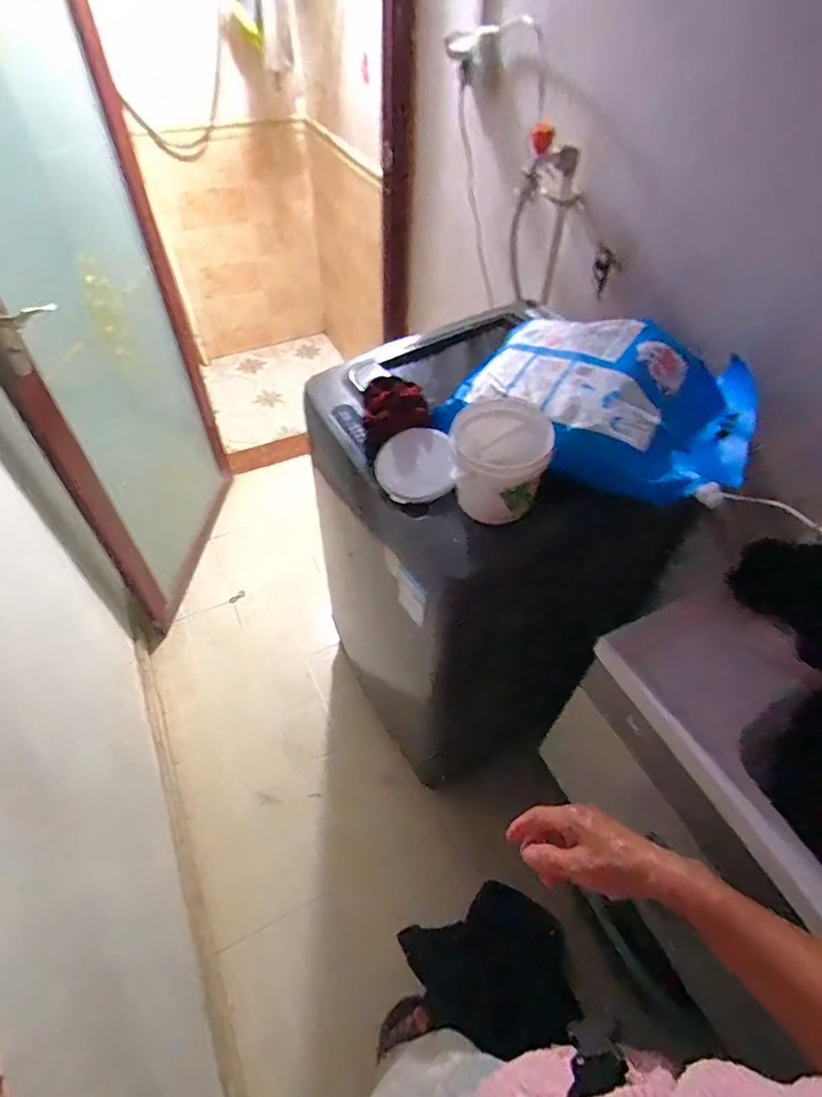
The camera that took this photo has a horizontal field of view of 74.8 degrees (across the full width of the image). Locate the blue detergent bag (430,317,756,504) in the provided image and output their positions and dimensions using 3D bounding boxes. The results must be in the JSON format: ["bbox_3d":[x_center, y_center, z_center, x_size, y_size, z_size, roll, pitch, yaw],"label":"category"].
[{"bbox_3d":[0.289,-0.233,0.809,0.405,0.132,0.258,28,55,19],"label":"blue detergent bag"}]

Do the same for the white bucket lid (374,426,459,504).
[{"bbox_3d":[0.007,-0.124,0.797,0.117,0.008,0.132,-19,59,7],"label":"white bucket lid"}]

